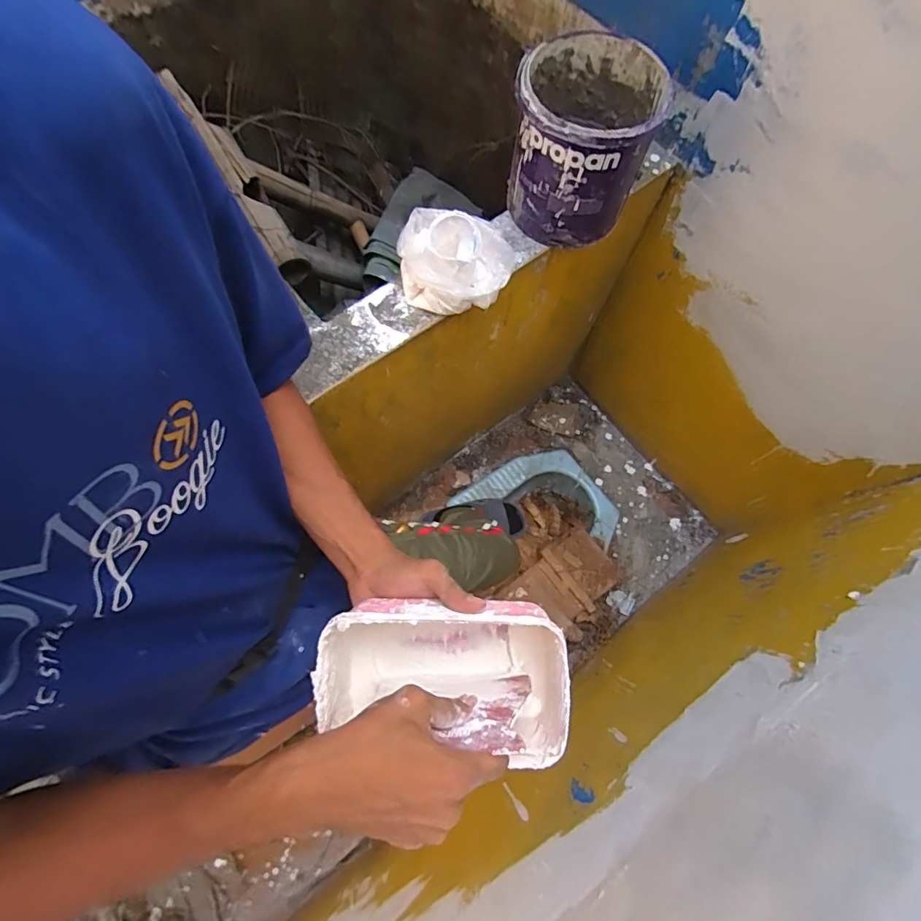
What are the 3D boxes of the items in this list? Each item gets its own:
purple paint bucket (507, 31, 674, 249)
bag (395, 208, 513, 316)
[{"bbox_3d":[0.163,-0.433,0.675,0.173,0.185,0.181,1,72,-3],"label":"purple paint bucket"},{"bbox_3d":[-0.014,-0.272,0.678,0.160,0.076,0.118,22,73,4],"label":"bag"}]

